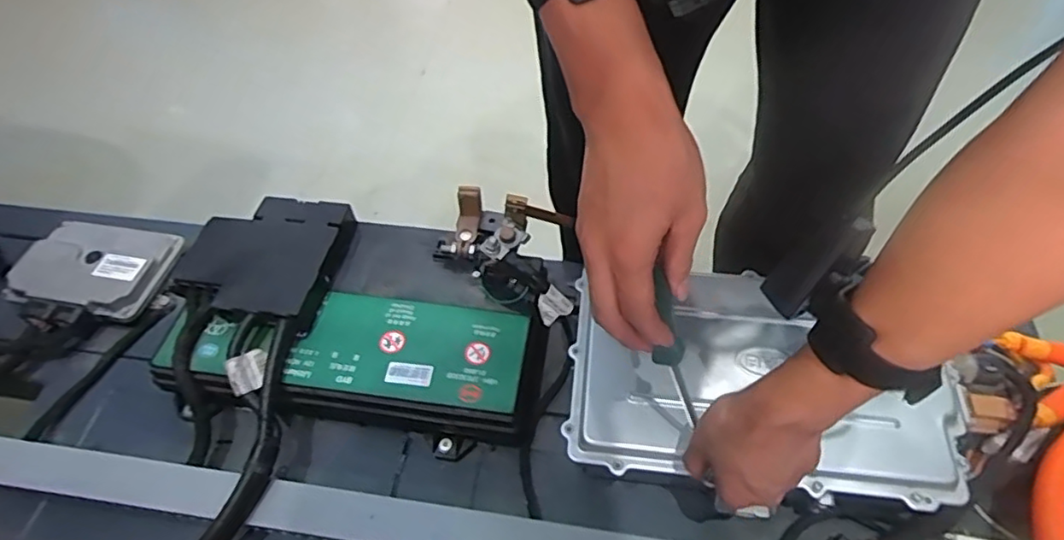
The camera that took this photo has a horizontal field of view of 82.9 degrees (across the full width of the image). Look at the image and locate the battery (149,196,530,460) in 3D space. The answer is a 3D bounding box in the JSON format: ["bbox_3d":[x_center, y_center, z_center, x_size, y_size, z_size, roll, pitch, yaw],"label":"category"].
[{"bbox_3d":[-0.176,0.047,0.611,0.356,0.085,0.204,9,55,8],"label":"battery"}]

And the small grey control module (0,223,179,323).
[{"bbox_3d":[-0.494,-0.008,0.680,0.148,0.030,0.114,7,55,7],"label":"small grey control module"}]

